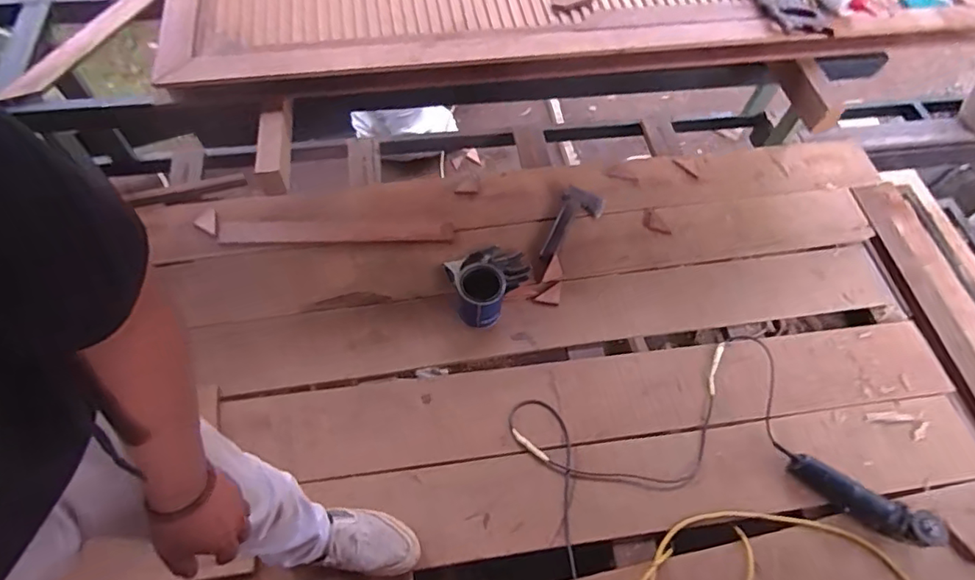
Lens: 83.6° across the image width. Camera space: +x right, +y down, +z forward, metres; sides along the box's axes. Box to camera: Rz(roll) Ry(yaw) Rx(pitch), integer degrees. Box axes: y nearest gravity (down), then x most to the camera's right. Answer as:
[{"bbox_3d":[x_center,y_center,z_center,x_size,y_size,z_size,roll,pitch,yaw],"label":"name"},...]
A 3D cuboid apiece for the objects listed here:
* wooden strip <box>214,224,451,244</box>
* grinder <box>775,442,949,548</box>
[{"bbox_3d":[-0.400,-0.151,1.462,0.610,0.025,0.060,0,60,-5],"label":"wooden strip"},{"bbox_3d":[0.759,0.424,1.131,0.314,0.075,0.068,28,63,29],"label":"grinder"}]

